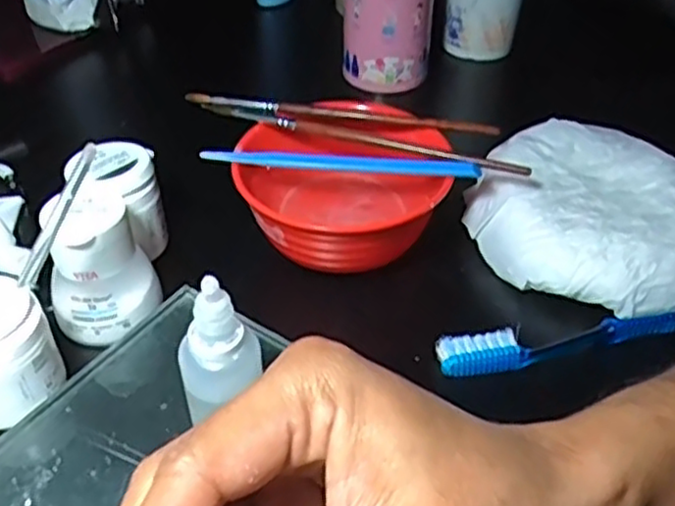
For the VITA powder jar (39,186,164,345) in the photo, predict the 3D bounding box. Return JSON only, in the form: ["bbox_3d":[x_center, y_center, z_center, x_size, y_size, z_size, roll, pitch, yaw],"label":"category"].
[{"bbox_3d":[-0.110,0.002,0.331,0.049,0.053,0.048,-14,44,-17],"label":"VITA powder jar"}]

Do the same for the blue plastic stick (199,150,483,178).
[{"bbox_3d":[0.001,-0.046,0.357,0.135,0.006,0.010,6,42,5],"label":"blue plastic stick"}]

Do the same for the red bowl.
[{"bbox_3d":[0.002,-0.034,0.375,0.106,0.045,0.088,2,41,0],"label":"red bowl"}]

